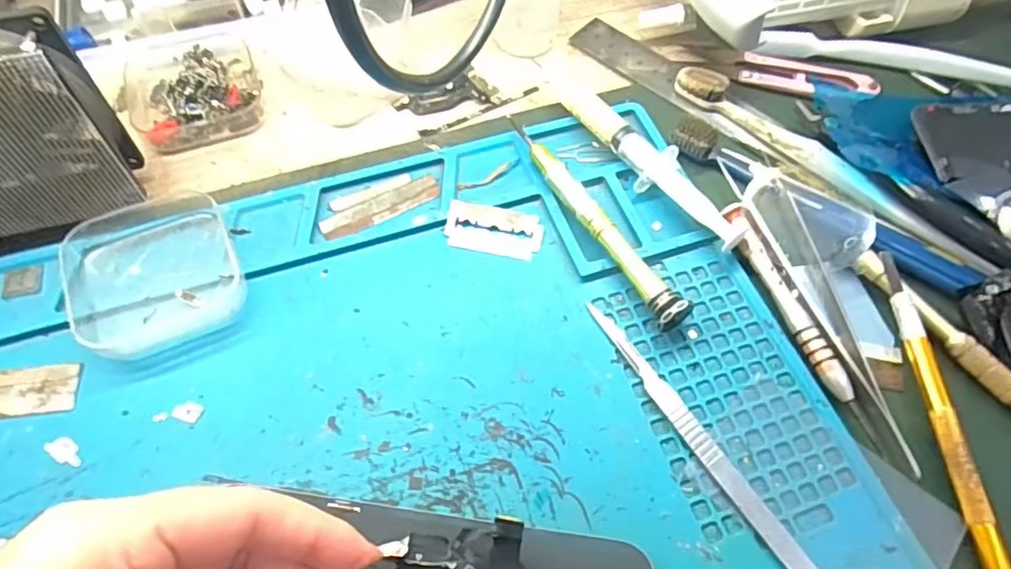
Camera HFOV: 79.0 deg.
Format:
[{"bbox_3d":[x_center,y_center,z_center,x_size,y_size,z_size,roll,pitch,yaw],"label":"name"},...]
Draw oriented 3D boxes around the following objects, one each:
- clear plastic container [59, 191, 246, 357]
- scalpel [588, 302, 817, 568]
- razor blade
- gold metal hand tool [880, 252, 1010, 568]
[{"bbox_3d":[-0.146,-0.008,0.253,0.061,0.017,0.068,-23,64,-14],"label":"clear plastic container"},{"bbox_3d":[0.074,0.060,0.228,0.009,0.005,0.133,-28,65,-16],"label":"scalpel"},{"bbox_3d":[-0.005,-0.024,0.275,0.043,0.004,0.022,11,72,1],"label":"razor blade"},{"bbox_3d":[0.164,0.048,0.233,0.008,0.011,0.133,-1,60,-3],"label":"gold metal hand tool"}]

